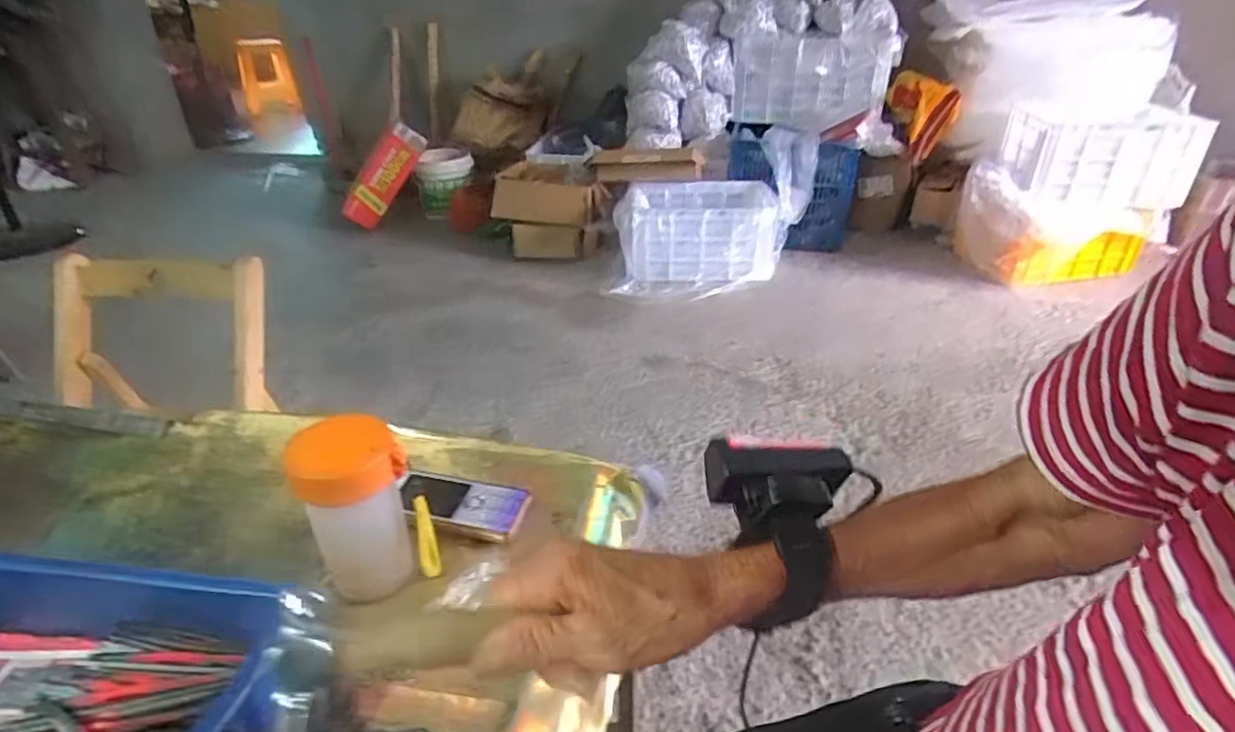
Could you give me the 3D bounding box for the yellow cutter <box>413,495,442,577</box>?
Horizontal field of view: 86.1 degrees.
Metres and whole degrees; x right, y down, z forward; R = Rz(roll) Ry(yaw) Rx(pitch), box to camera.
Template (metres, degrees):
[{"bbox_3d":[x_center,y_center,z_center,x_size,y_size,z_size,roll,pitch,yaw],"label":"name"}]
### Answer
[{"bbox_3d":[-0.145,0.128,0.502,0.015,0.071,0.009,-17,34,-24],"label":"yellow cutter"}]

